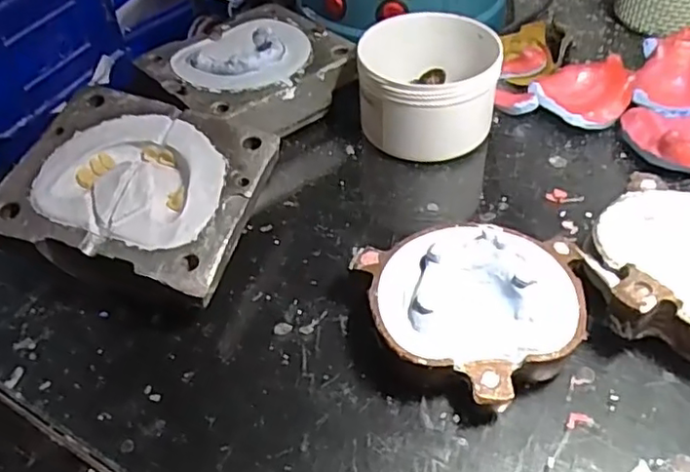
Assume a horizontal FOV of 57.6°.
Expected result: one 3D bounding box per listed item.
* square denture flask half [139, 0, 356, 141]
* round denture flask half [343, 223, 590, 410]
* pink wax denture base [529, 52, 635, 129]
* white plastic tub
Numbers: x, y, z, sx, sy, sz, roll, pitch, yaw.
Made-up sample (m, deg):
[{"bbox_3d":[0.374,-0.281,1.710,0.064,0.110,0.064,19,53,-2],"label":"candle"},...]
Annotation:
[{"bbox_3d":[-0.066,-0.112,0.452,0.117,0.047,0.127,35,59,30],"label":"square denture flask half"},{"bbox_3d":[0.066,0.038,0.309,0.105,0.034,0.090,-9,48,-4],"label":"round denture flask half"},{"bbox_3d":[0.165,-0.101,0.439,0.063,0.027,0.063,16,51,17],"label":"pink wax denture base"},{"bbox_3d":[0.055,-0.102,0.420,0.090,0.061,0.093,-2,48,2],"label":"white plastic tub"}]

